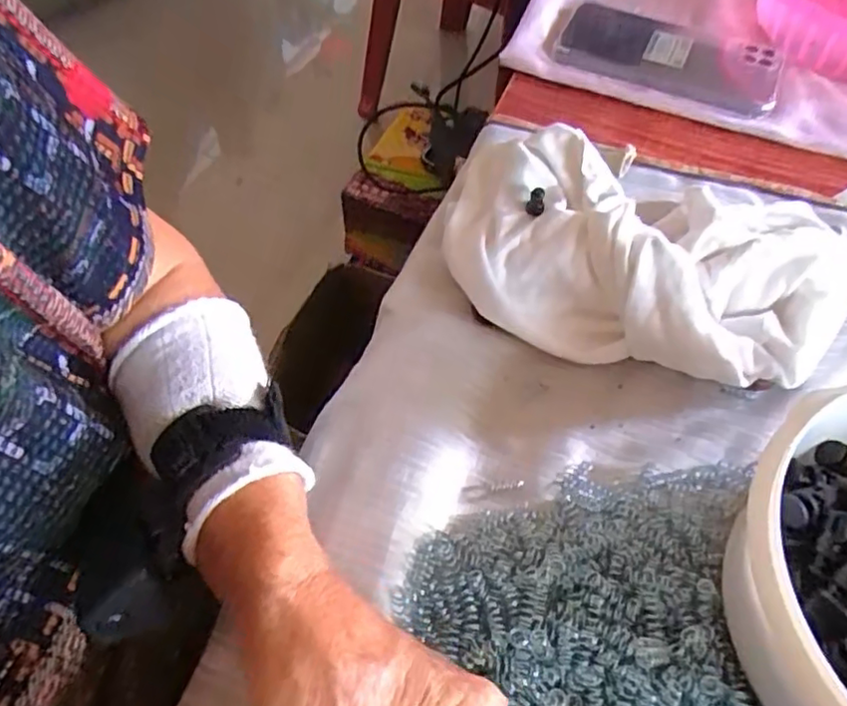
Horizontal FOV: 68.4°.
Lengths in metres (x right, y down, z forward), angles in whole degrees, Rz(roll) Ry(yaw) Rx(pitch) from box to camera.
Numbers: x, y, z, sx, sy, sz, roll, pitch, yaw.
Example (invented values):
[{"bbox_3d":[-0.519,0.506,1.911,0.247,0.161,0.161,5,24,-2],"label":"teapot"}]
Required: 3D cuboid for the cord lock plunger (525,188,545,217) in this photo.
[{"bbox_3d":[0.064,-0.086,0.353,0.009,0.011,0.013,5,57,2],"label":"cord lock plunger"}]

